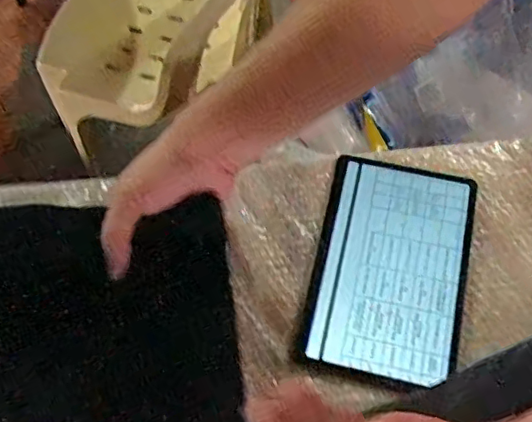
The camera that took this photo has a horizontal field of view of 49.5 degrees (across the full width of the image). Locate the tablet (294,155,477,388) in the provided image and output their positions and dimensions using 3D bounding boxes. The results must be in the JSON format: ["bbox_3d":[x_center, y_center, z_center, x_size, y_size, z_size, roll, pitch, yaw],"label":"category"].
[{"bbox_3d":[0.136,0.059,0.638,0.159,0.015,0.247,12,66,9],"label":"tablet"}]

